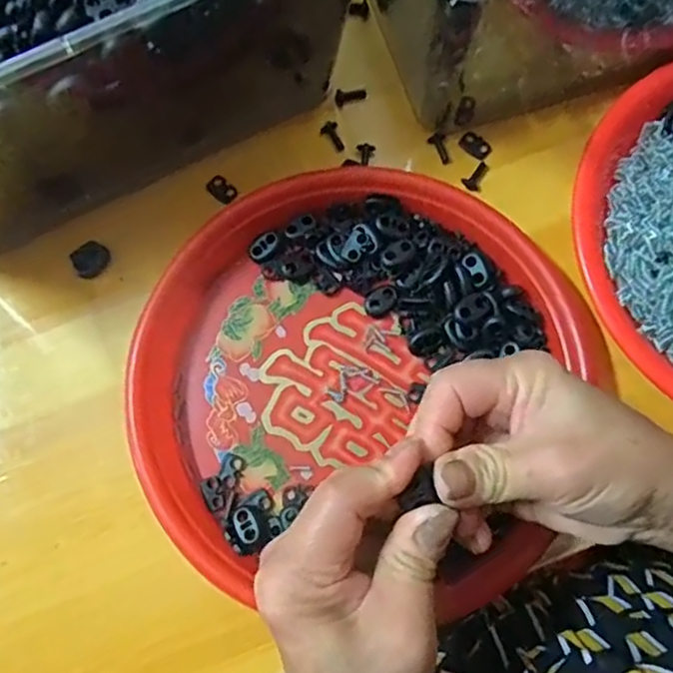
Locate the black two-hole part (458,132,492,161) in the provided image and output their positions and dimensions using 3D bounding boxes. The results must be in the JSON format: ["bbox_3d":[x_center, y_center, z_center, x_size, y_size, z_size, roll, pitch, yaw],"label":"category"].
[{"bbox_3d":[0.085,-0.116,0.385,0.019,0.004,0.013,44,81,10],"label":"black two-hole part"}]

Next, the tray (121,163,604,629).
[{"bbox_3d":[0.013,0.020,0.345,0.239,0.034,0.227,0,77,0],"label":"tray"}]

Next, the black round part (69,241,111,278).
[{"bbox_3d":[-0.143,-0.045,0.368,0.021,0.004,0.020,0,77,0],"label":"black round part"}]

